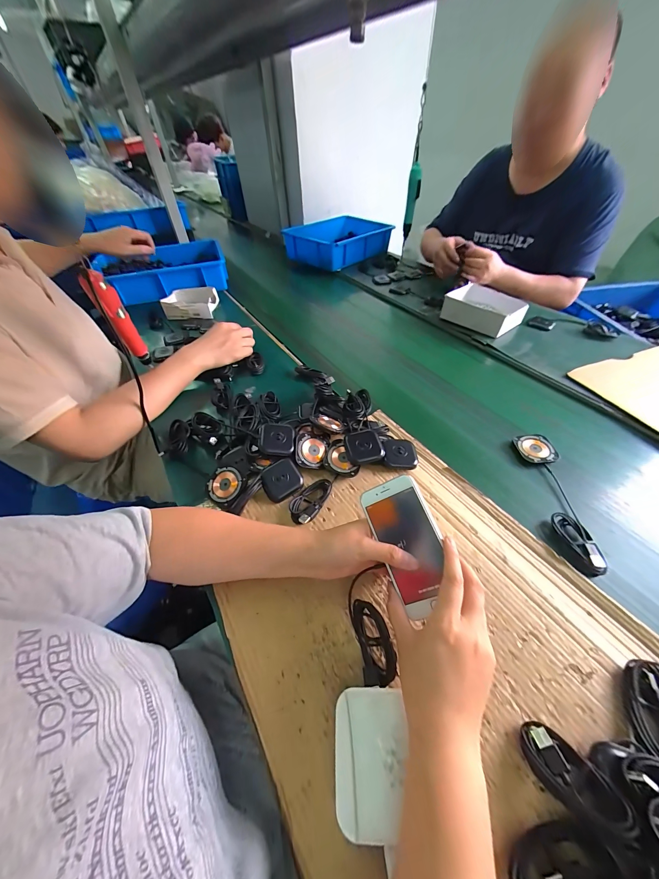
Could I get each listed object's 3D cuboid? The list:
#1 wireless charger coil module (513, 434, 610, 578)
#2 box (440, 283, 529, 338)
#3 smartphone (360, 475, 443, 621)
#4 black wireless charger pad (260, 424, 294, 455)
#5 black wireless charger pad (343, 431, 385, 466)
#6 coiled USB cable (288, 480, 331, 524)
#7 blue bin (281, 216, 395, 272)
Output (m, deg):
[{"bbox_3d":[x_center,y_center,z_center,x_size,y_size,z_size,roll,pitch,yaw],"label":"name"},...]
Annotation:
[{"bbox_3d":[0.342,0.081,0.432,0.056,0.013,0.227,3,49,4],"label":"wireless charger coil module"},{"bbox_3d":[0.413,-0.347,0.783,0.148,0.062,0.181,-33,55,-25],"label":"box"},{"bbox_3d":[0.084,0.108,0.303,0.065,0.007,0.130,-29,67,16],"label":"smartphone"},{"bbox_3d":[-0.085,-0.002,0.465,0.053,0.010,0.057,5,62,-13],"label":"black wireless charger pad"},{"bbox_3d":[0.056,0.011,0.465,0.059,0.013,0.056,-12,62,-6],"label":"black wireless charger pad"},{"bbox_3d":[-0.026,0.090,0.424,0.040,0.019,0.081,29,55,24],"label":"coiled USB cable"},{"bbox_3d":[0.039,-0.792,1.159,0.270,0.105,0.419,34,57,27],"label":"blue bin"}]

